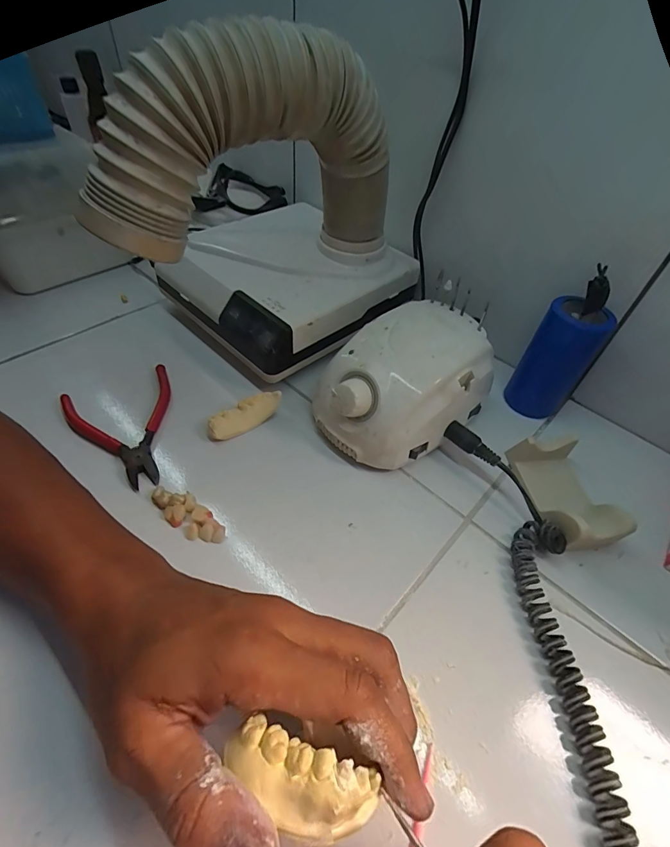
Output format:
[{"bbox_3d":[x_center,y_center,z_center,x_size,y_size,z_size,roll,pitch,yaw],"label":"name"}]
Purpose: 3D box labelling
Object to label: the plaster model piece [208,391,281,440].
[{"bbox_3d":[-0.076,-0.006,0.336,0.064,0.022,0.016,-30,58,-28],"label":"plaster model piece"}]

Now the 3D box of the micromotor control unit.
[{"bbox_3d":[0.057,-0.030,0.328,0.131,0.081,0.095,-33,60,-29],"label":"micromotor control unit"}]

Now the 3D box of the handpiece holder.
[{"bbox_3d":[0.175,0.052,0.303,0.053,0.031,0.088,3,49,-4],"label":"handpiece holder"}]

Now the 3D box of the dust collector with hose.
[{"bbox_3d":[-0.062,-0.188,0.333,0.274,0.202,0.184,-26,57,-26],"label":"dust collector with hose"}]

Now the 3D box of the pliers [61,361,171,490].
[{"bbox_3d":[-0.164,0.004,0.319,0.083,0.013,0.109,-23,55,-23],"label":"pliers"}]

